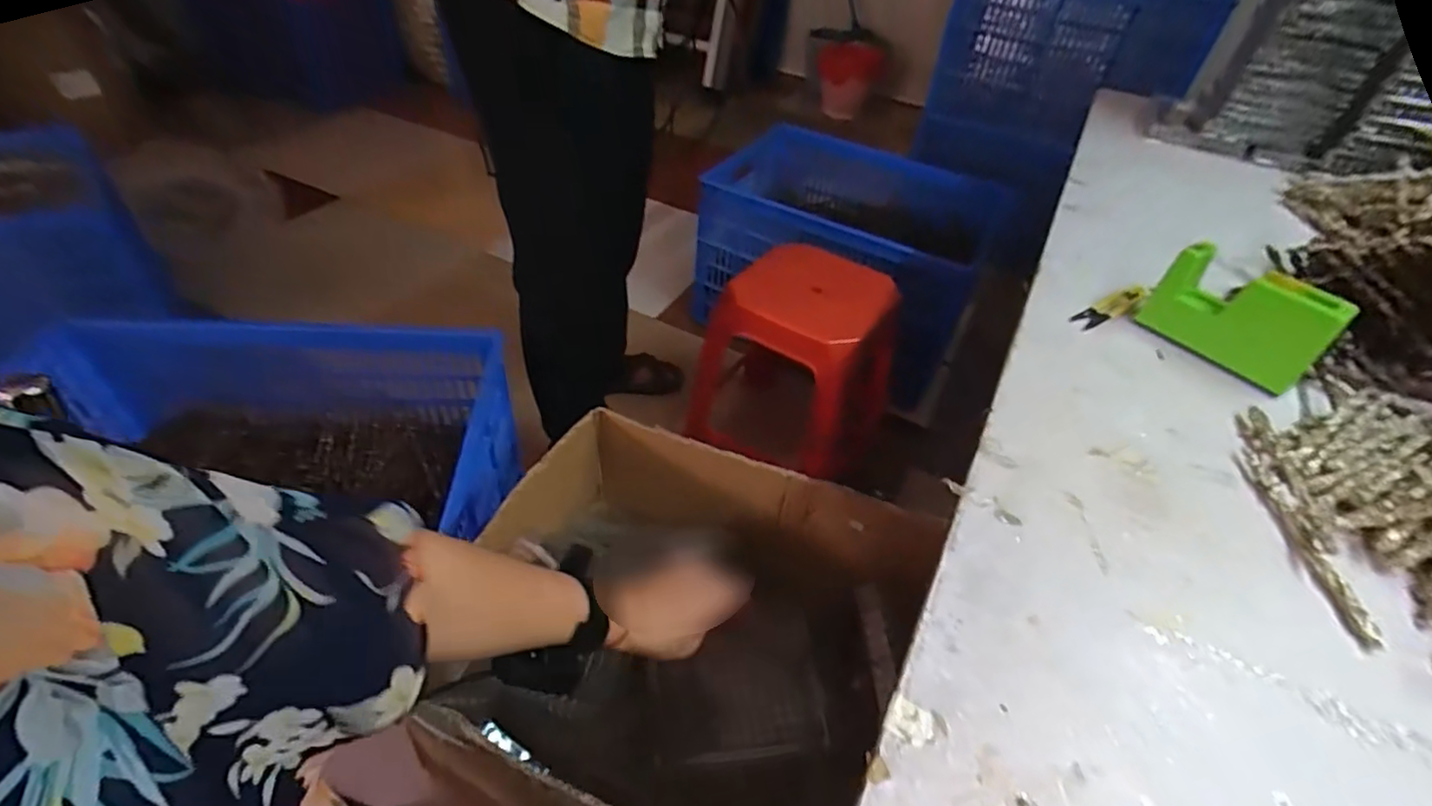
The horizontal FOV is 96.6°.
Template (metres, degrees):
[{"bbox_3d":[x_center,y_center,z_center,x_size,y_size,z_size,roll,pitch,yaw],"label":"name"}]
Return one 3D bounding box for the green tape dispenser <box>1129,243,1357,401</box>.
[{"bbox_3d":[0.460,-0.078,0.563,0.064,0.074,0.131,-26,51,-29],"label":"green tape dispenser"}]

